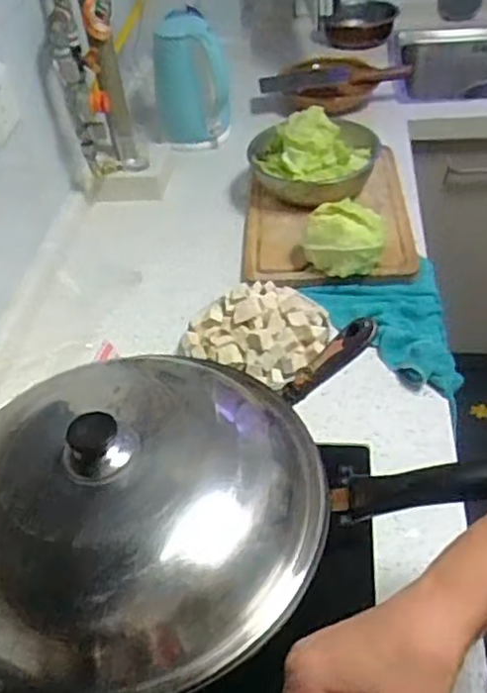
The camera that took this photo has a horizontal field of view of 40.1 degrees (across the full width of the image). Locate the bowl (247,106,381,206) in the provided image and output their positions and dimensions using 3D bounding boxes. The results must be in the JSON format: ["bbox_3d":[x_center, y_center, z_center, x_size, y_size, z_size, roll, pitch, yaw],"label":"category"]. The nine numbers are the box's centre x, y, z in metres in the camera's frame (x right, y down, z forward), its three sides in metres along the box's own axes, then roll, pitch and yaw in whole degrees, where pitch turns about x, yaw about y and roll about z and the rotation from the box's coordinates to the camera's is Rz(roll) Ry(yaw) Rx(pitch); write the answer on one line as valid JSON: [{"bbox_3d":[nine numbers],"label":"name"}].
[{"bbox_3d":[0.116,-0.320,1.093,0.210,0.100,0.171,0,43,8],"label":"bowl"}]

